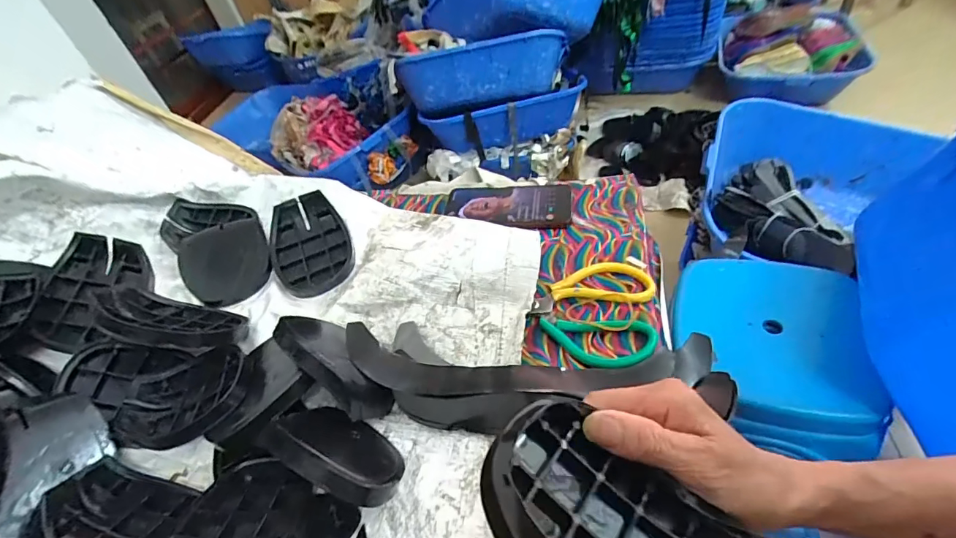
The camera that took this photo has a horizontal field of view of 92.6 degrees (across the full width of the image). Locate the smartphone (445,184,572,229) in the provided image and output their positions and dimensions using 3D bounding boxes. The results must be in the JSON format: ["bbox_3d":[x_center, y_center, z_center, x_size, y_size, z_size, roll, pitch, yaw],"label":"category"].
[{"bbox_3d":[0.036,-0.080,0.582,0.161,0.011,0.081,2,48,15],"label":"smartphone"}]

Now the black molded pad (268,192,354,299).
[{"bbox_3d":[-0.192,-0.032,0.519,0.087,0.034,0.116,-21,50,-13],"label":"black molded pad"}]

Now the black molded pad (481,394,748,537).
[{"bbox_3d":[0.062,0.125,0.224,0.123,0.041,0.085,28,56,27],"label":"black molded pad"}]

